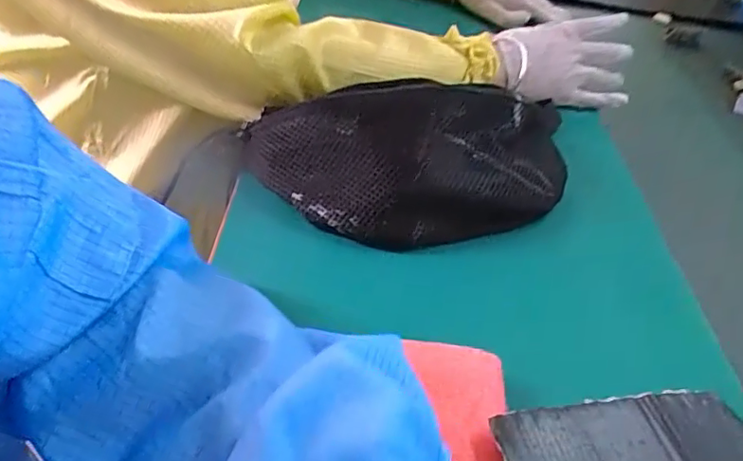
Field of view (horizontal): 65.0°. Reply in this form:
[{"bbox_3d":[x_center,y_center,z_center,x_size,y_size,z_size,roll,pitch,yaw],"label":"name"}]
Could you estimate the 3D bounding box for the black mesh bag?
[{"bbox_3d":[0.046,-0.053,0.447,0.281,0.082,0.107,-1,41,-11],"label":"black mesh bag"}]

